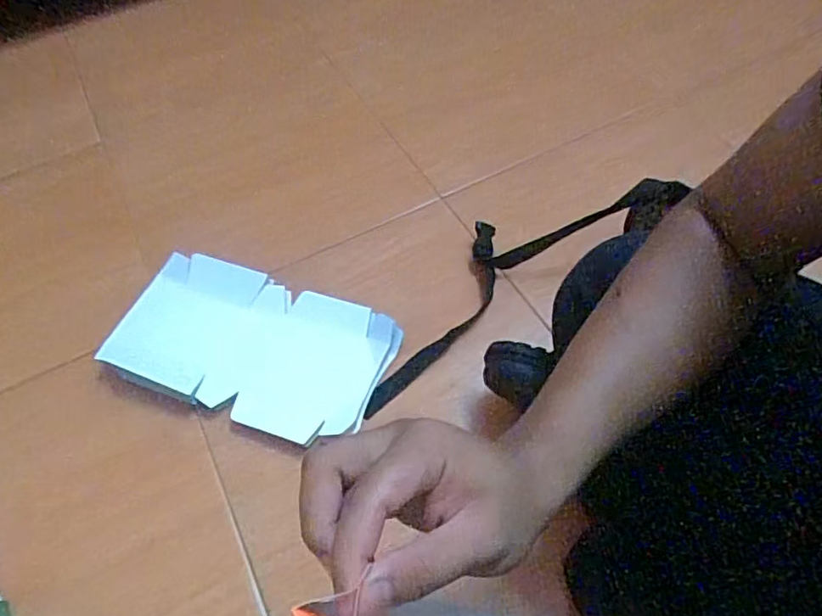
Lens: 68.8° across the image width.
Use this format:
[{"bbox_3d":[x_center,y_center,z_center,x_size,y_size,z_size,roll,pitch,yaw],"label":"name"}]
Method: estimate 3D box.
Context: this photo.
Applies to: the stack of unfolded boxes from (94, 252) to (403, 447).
[{"bbox_3d":[-0.184,0.045,0.706,0.317,0.041,0.180,16,58,15],"label":"stack of unfolded boxes"}]

